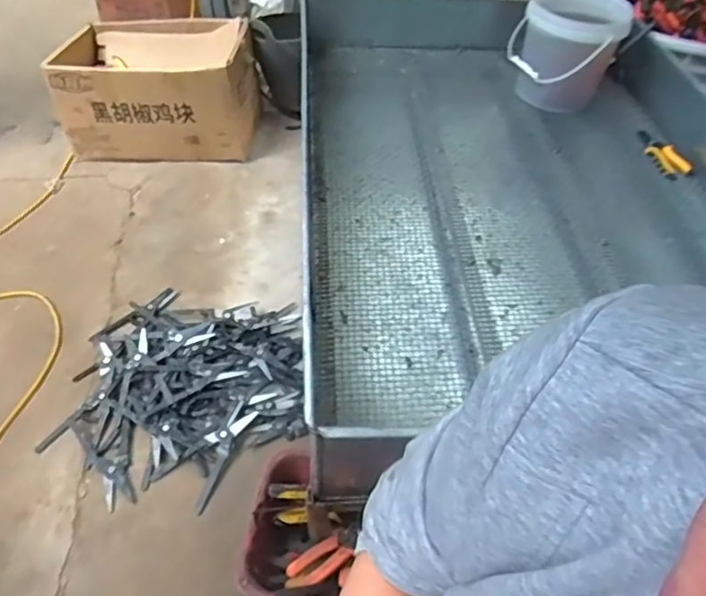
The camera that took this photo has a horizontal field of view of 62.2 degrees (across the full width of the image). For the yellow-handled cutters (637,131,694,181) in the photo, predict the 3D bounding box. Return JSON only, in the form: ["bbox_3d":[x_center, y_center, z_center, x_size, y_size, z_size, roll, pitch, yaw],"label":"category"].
[{"bbox_3d":[0.661,-0.310,1.253,0.060,0.030,0.150,-12,46,-14],"label":"yellow-handled cutters"}]

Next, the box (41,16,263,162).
[{"bbox_3d":[-0.501,-0.566,1.591,0.488,0.276,0.350,8,47,5],"label":"box"}]

